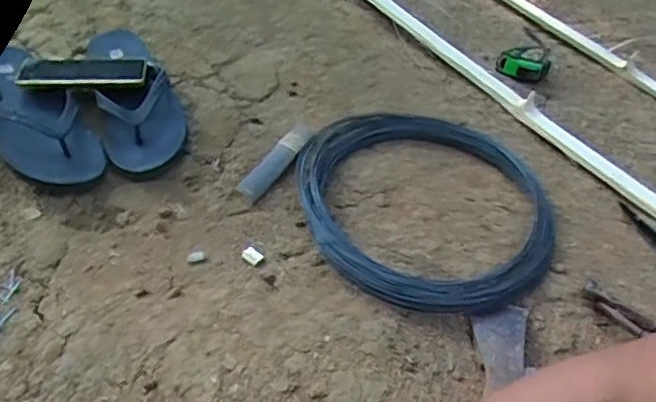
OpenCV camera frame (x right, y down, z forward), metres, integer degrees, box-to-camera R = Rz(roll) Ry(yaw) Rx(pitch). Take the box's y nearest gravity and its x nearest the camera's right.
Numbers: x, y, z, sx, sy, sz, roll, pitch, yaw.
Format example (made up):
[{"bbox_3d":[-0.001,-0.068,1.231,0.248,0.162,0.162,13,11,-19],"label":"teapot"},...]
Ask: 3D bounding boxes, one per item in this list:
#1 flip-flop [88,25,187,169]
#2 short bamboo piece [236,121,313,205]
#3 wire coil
[{"bbox_3d":[-0.265,-0.151,0.820,0.107,0.059,0.268,-12,51,-18],"label":"flip-flop"},{"bbox_3d":[-0.067,-0.056,0.801,0.030,0.024,0.141,28,52,18],"label":"short bamboo piece"},{"bbox_3d":[0.124,-0.005,0.757,0.329,0.031,0.331,3,49,-3],"label":"wire coil"}]

